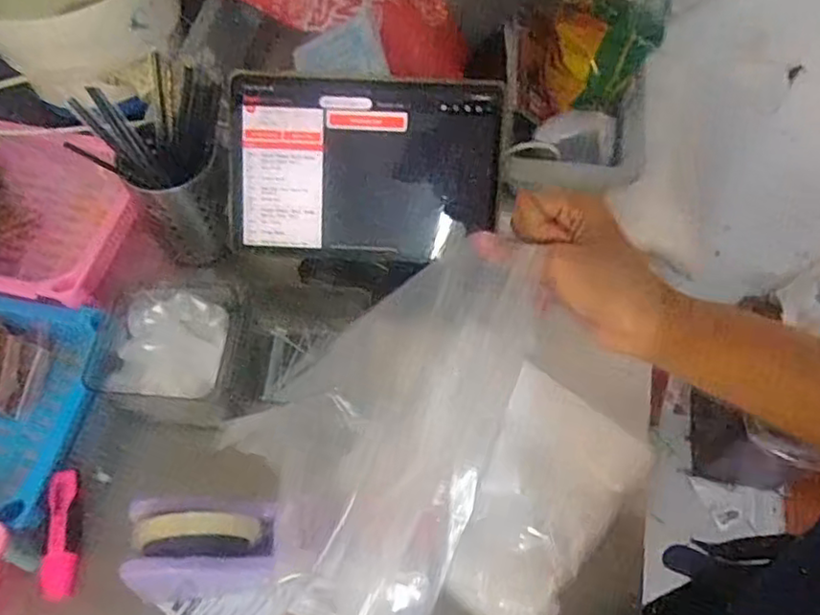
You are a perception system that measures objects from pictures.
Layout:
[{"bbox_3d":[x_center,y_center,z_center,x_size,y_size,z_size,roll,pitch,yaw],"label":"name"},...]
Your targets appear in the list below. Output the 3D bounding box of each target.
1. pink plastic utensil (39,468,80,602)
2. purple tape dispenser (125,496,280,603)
[{"bbox_3d":[-0.290,0.186,0.540,0.021,0.026,0.101,-6,61,-4],"label":"pink plastic utensil"},{"bbox_3d":[-0.154,0.182,0.492,0.120,0.091,0.060,0,61,-1],"label":"purple tape dispenser"}]

